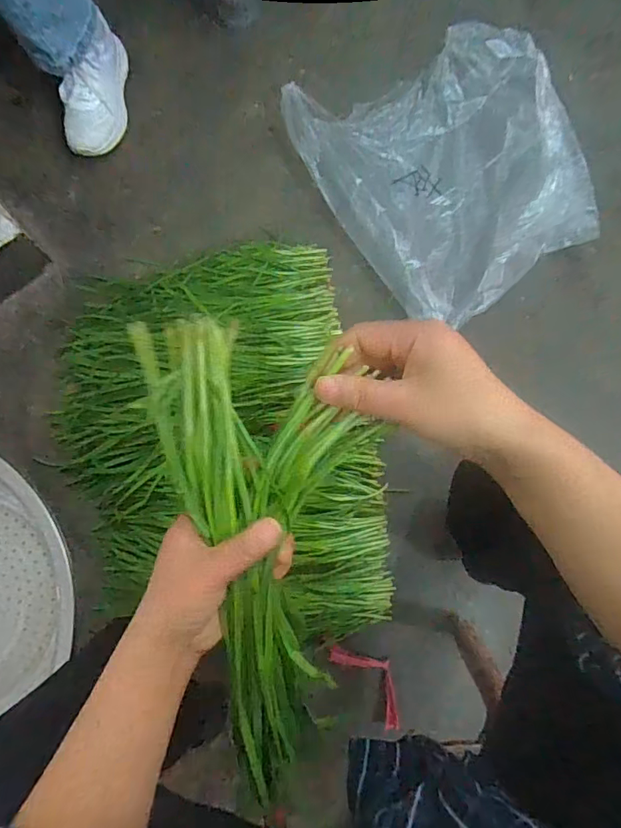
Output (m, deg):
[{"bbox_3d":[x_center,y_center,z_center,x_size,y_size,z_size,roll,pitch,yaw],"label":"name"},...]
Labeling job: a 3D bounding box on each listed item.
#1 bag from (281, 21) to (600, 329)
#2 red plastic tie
[{"bbox_3d":[0.245,-0.443,0.838,0.437,0.067,0.510,-30,83,-6],"label":"bag"},{"bbox_3d":[0.095,0.405,0.740,0.063,0.029,0.145,-42,84,-8],"label":"red plastic tie"}]

